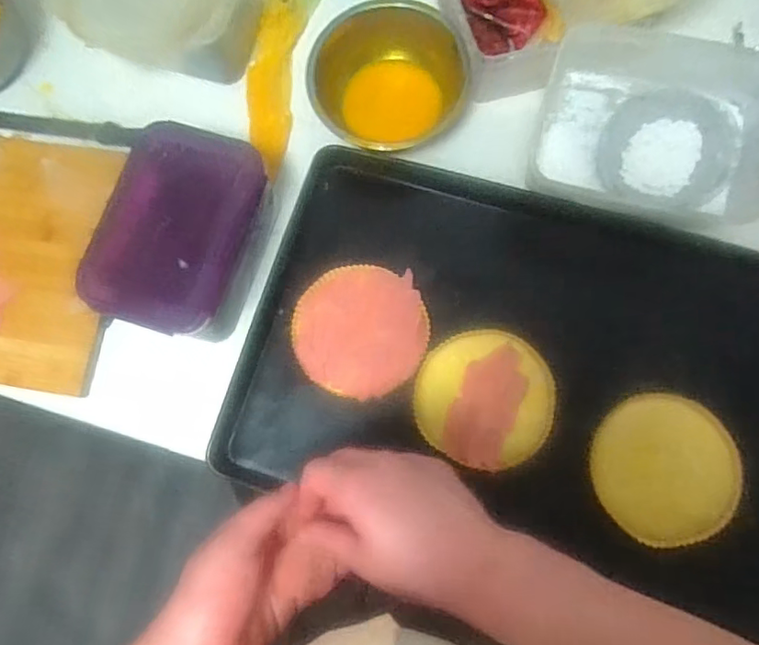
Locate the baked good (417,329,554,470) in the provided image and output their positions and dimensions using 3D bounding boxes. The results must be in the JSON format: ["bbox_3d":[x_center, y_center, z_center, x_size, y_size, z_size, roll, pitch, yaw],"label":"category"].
[{"bbox_3d":[0.112,0.081,0.606,0.142,0.010,0.143,4,80,4],"label":"baked good"}]

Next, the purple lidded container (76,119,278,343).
[{"bbox_3d":[-0.219,-0.096,0.636,0.157,0.106,0.214,16,81,6],"label":"purple lidded container"}]

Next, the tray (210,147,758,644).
[{"bbox_3d":[0.157,0.051,0.623,0.607,0.063,0.400,14,82,6],"label":"tray"}]

